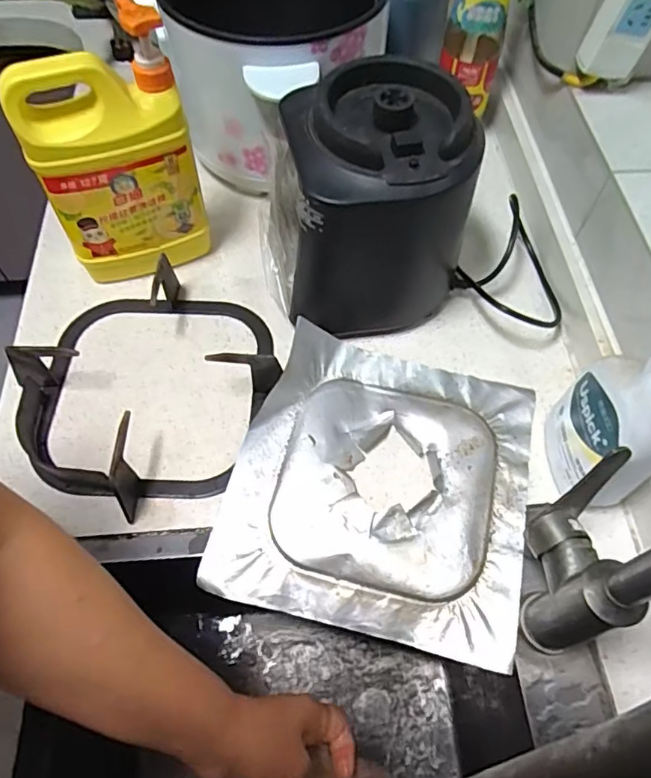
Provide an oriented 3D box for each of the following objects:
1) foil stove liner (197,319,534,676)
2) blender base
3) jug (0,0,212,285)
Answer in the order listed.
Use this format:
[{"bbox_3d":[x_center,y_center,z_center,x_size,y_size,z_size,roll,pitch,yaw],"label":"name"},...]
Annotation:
[{"bbox_3d":[0.051,0.073,0.494,0.256,0.037,0.254,12,59,7],"label":"foil stove liner"},{"bbox_3d":[0.031,-0.171,0.545,0.174,0.208,0.152,-21,61,-13],"label":"blender base"},{"bbox_3d":[-0.200,-0.210,0.550,0.141,0.224,0.075,-20,61,-12],"label":"jug"}]

